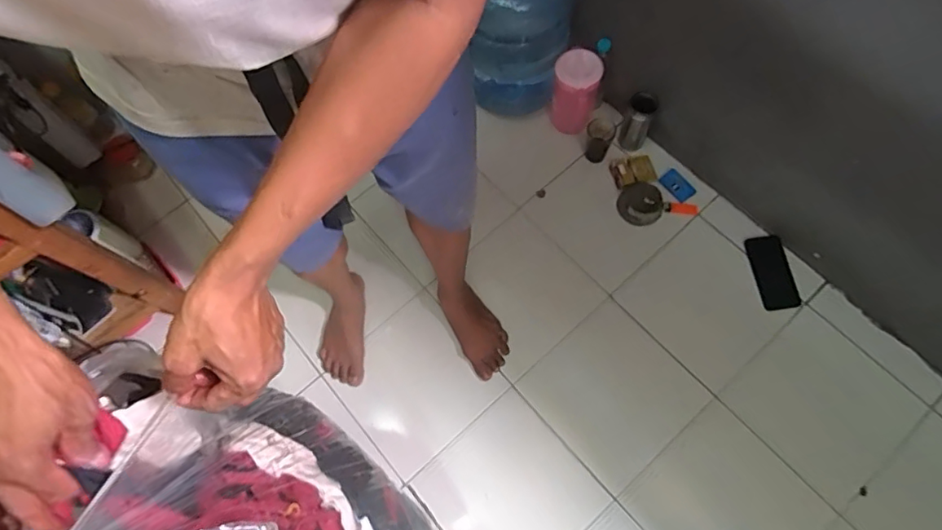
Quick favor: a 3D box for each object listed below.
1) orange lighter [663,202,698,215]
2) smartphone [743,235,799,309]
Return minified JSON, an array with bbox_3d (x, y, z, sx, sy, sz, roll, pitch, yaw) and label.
[{"bbox_3d":[0.488,-0.131,1.251,0.076,0.010,0.024,10,70,8],"label":"orange lighter"},{"bbox_3d":[0.662,0.016,1.183,0.077,0.008,0.167,-10,71,12],"label":"smartphone"}]

